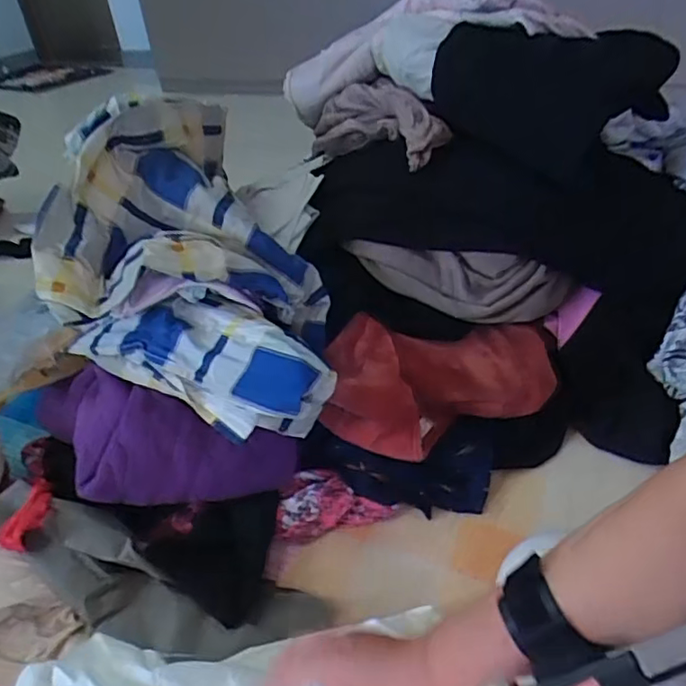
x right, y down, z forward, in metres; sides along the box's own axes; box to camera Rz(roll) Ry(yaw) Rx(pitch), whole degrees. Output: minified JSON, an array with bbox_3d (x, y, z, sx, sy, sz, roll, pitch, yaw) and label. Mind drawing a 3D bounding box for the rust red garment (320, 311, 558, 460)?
[{"bbox_3d":[0.125,0.046,0.738,0.301,0.100,0.142,-6,36,0],"label":"rust red garment"}]

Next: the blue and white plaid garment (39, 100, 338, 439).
[{"bbox_3d":[-0.178,-0.116,0.697,0.287,0.234,0.440,-8,36,-2],"label":"blue and white plaid garment"}]

